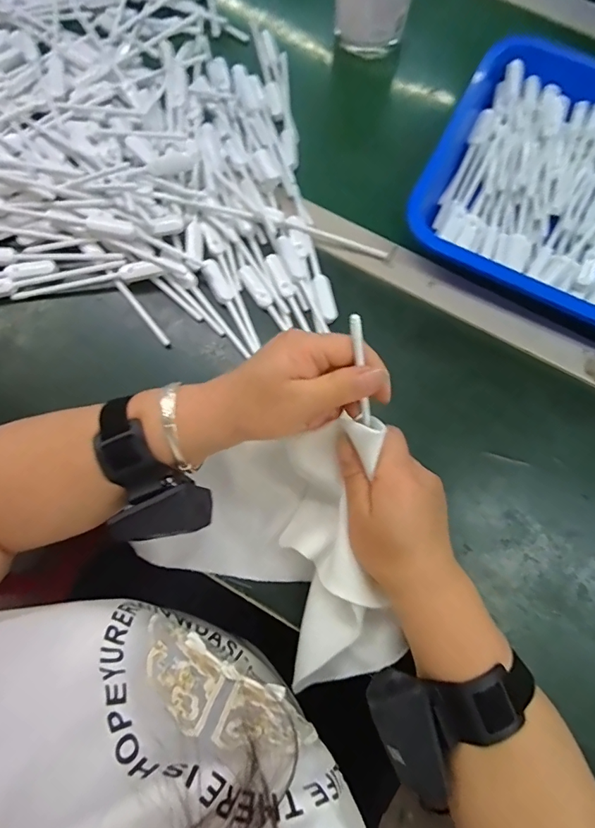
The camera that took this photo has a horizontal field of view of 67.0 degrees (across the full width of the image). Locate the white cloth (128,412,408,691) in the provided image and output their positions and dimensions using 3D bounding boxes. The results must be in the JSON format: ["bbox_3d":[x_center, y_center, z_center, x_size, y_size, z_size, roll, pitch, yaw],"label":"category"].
[{"bbox_3d":[0.005,0.089,0.312,0.186,0.091,0.157,36,78,8],"label":"white cloth"}]

